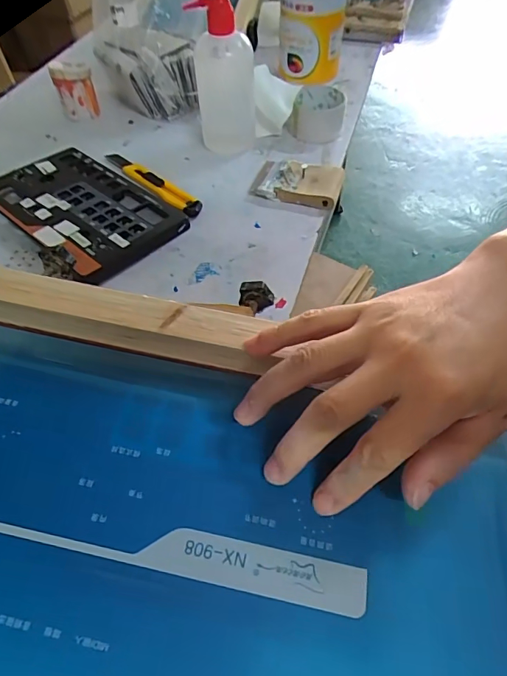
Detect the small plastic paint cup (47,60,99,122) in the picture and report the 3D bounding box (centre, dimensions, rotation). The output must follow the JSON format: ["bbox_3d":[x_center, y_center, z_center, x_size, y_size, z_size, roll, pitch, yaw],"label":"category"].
[{"bbox_3d":[-0.274,-0.380,0.686,0.057,0.072,0.046,-15,53,-10],"label":"small plastic paint cup"}]

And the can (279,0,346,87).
[{"bbox_3d":[0.094,-0.507,0.721,0.101,0.134,0.103,0,51,2],"label":"can"}]

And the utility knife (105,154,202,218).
[{"bbox_3d":[-0.138,-0.214,0.599,0.032,0.009,0.192,-39,60,-25],"label":"utility knife"}]

